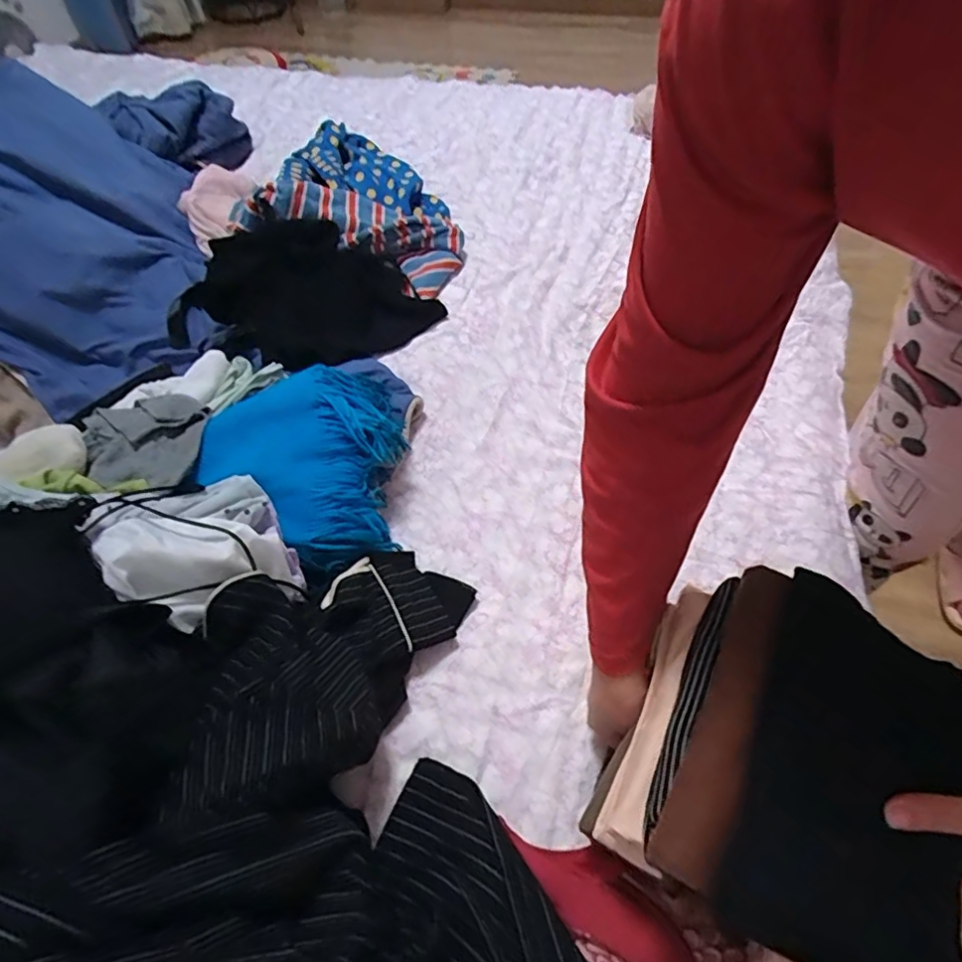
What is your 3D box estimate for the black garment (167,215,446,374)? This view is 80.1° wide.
[{"bbox_3d":[-0.249,-0.258,0.783,0.341,0.100,0.232,-24,56,-15],"label":"black garment"}]

